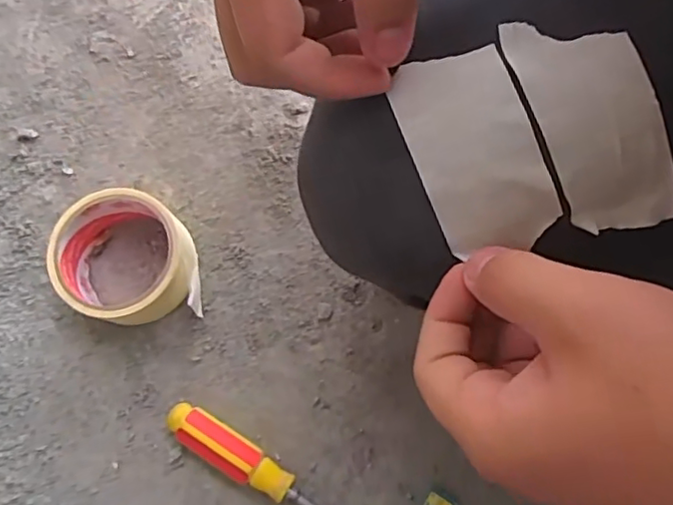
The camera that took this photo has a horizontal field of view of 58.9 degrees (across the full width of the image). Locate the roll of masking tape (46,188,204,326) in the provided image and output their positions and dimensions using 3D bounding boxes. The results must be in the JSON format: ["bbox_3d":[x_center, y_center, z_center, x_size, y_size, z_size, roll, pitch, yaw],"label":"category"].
[{"bbox_3d":[-0.146,0.007,0.433,0.101,0.053,0.090,13,77,3],"label":"roll of masking tape"}]

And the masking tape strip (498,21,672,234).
[{"bbox_3d":[0.104,-0.051,0.237,0.046,0.007,0.094,-24,100,2],"label":"masking tape strip"}]

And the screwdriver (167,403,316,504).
[{"bbox_3d":[-0.039,0.160,0.413,0.179,0.025,0.026,31,79,7],"label":"screwdriver"}]

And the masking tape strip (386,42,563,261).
[{"bbox_3d":[0.055,-0.040,0.239,0.046,0.010,0.082,-22,95,10],"label":"masking tape strip"}]

